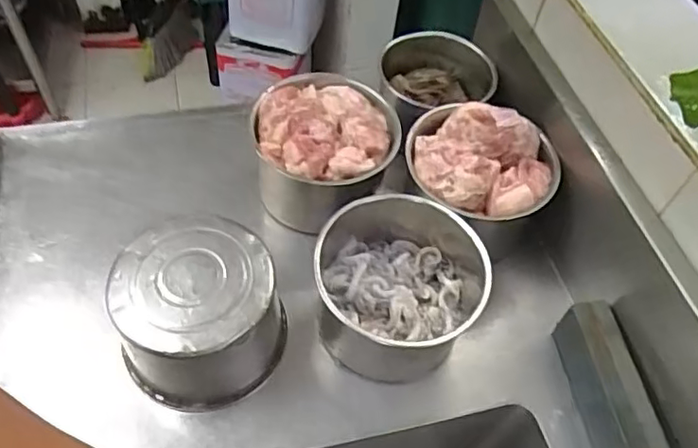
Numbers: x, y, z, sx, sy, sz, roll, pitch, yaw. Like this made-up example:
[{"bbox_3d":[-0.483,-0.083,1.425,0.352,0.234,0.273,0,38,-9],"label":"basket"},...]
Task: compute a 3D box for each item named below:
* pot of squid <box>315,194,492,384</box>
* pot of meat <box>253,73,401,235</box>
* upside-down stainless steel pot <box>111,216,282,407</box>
[{"bbox_3d":[0.055,0.067,0.651,0.168,0.116,0.188,8,53,0],"label":"pot of squid"},{"bbox_3d":[-0.029,-0.093,0.745,0.164,0.128,0.172,3,53,-4],"label":"pot of meat"},{"bbox_3d":[-0.153,0.093,0.614,0.154,0.127,0.146,3,53,-4],"label":"upside-down stainless steel pot"}]

